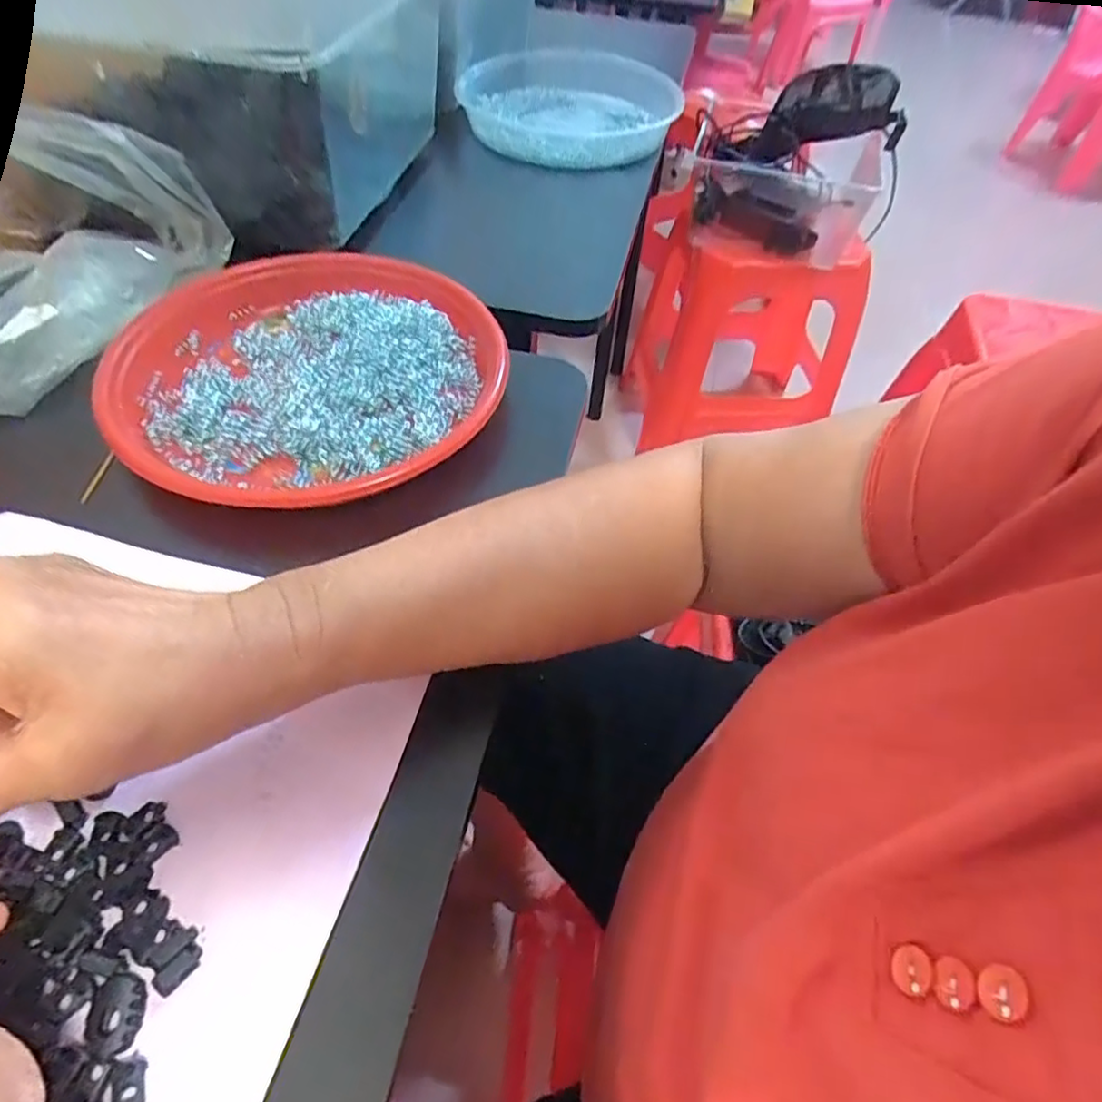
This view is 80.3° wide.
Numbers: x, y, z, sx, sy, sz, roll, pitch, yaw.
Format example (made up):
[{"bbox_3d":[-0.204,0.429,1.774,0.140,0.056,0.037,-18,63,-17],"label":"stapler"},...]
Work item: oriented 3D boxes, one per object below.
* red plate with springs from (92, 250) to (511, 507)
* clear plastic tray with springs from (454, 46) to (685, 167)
[{"bbox_3d":[-0.155,-0.115,0.415,0.236,0.026,0.227,2,53,-2],"label":"red plate with springs"},{"bbox_3d":[0.028,-0.467,0.679,0.200,0.044,0.180,21,54,13],"label":"clear plastic tray with springs"}]

